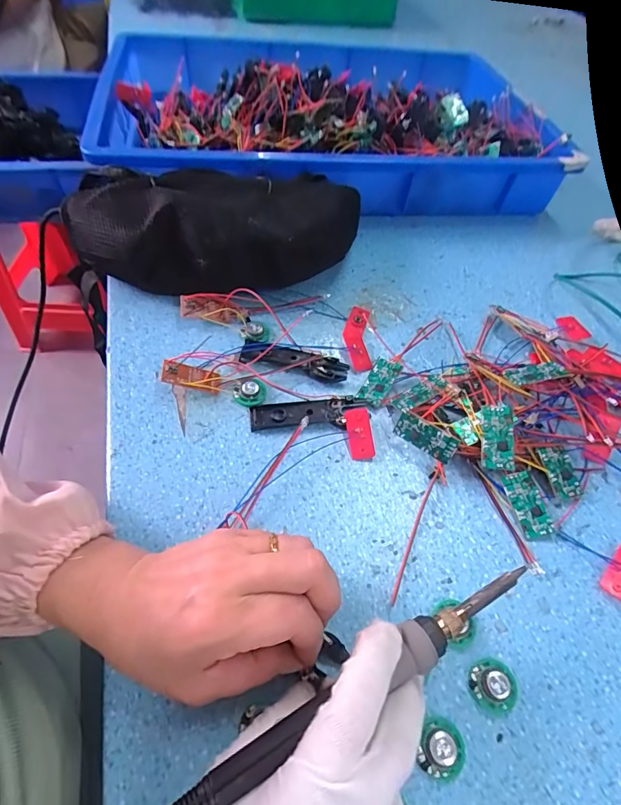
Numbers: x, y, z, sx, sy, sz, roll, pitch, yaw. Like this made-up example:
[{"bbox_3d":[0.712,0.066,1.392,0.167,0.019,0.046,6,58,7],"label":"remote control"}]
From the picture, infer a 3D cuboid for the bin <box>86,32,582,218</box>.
[{"bbox_3d":[0.016,-0.369,0.560,0.529,0.105,0.362,-8,55,-11],"label":"bin"}]

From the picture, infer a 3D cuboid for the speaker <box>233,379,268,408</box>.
[{"bbox_3d":[-0.048,-0.008,0.345,0.025,0.006,0.022,-17,57,-17],"label":"speaker"}]

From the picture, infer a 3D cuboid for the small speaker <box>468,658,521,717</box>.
[{"bbox_3d":[0.104,0.158,0.240,0.027,0.009,0.026,-13,56,-14],"label":"small speaker"}]

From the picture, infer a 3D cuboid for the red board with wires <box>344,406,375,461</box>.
[{"bbox_3d":[0.037,0.024,0.329,0.018,0.004,0.040,-12,68,8],"label":"red board with wires"}]

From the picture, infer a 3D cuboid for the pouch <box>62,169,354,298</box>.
[{"bbox_3d":[-0.080,-0.158,0.409,0.275,0.077,0.118,-9,55,-11],"label":"pouch"}]

